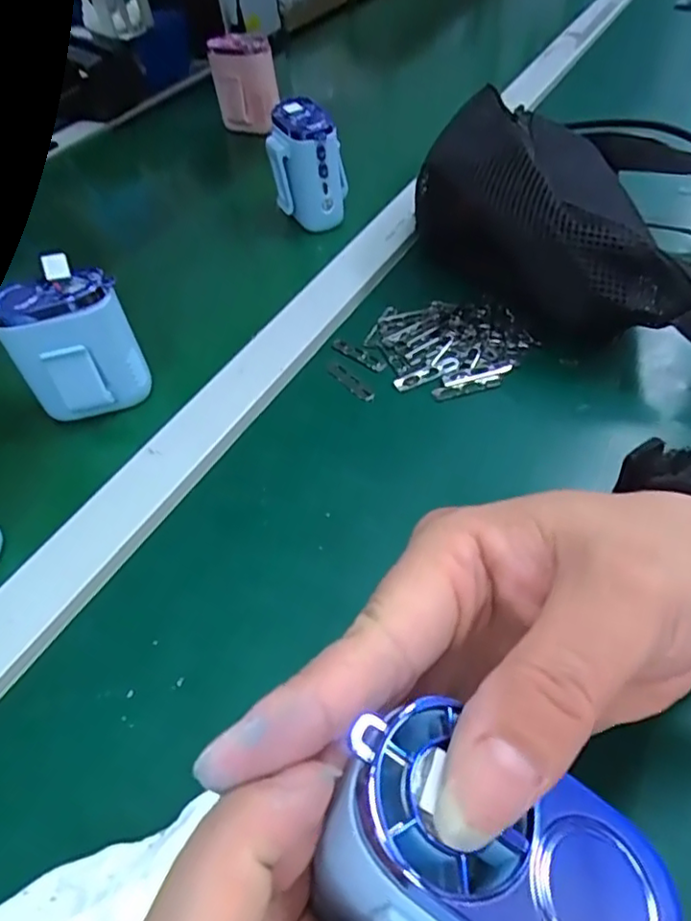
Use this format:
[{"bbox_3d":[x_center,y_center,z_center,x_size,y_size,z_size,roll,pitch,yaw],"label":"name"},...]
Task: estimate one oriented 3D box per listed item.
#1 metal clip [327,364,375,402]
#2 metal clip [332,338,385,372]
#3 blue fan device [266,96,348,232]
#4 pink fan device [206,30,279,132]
[{"bbox_3d":[0.003,-0.050,0.383,0.009,0.004,0.043,-32,54,-20],"label":"metal clip"},{"bbox_3d":[0.009,-0.069,0.400,0.043,0.004,0.009,32,59,28],"label":"metal clip"},{"bbox_3d":[-0.032,-0.241,0.500,0.052,0.084,0.068,-29,53,-18],"label":"blue fan device"},{"bbox_3d":[-0.106,-0.397,0.640,0.061,0.083,0.056,-13,50,-6],"label":"pink fan device"}]

